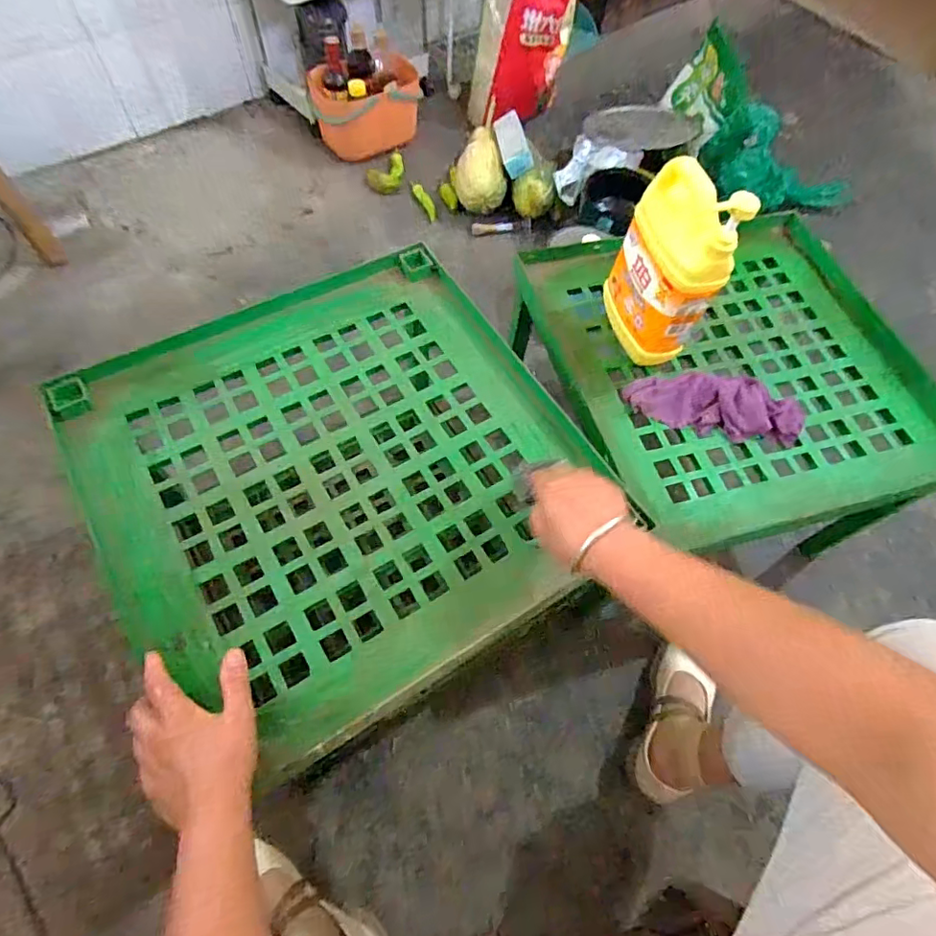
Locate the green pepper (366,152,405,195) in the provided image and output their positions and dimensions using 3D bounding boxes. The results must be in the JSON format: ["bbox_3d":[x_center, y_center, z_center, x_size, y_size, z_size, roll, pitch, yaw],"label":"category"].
[{"bbox_3d":[-0.200,-0.757,1.386,0.087,0.030,0.138,24,64,9],"label":"green pepper"}]

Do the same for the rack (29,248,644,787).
[{"bbox_3d":[-0.142,-0.011,0.615,0.505,0.034,0.512,-30,68,-17],"label":"rack"}]

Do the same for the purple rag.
[{"bbox_3d":[0.325,-0.082,0.710,0.221,0.029,0.078,5,62,-2],"label":"purple rag"}]

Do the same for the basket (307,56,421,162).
[{"bbox_3d":[-0.252,-0.900,1.365,0.273,0.169,0.134,-7,63,-8],"label":"basket"}]

